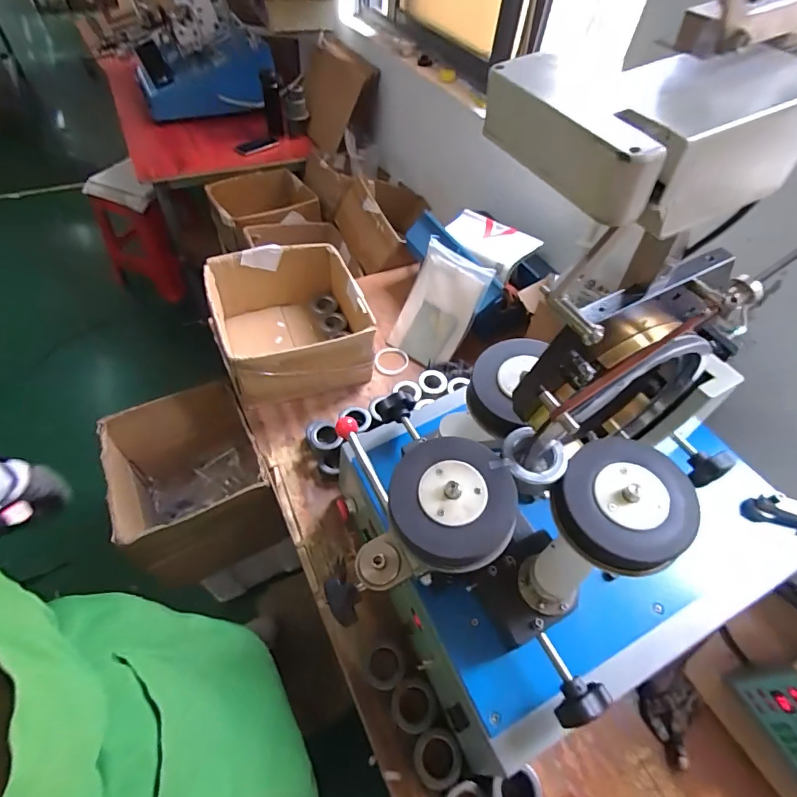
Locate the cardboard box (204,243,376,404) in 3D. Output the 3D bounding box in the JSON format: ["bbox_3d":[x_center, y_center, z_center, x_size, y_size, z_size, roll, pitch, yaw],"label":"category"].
[{"bbox_3d":[-0.259,-0.178,1.045,0.325,0.185,0.339,-17,56,-17],"label":"cardboard box"}]

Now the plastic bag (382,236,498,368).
[{"bbox_3d":[0.098,-0.224,1.103,0.181,0.278,0.028,33,21,20],"label":"plastic bag"}]

